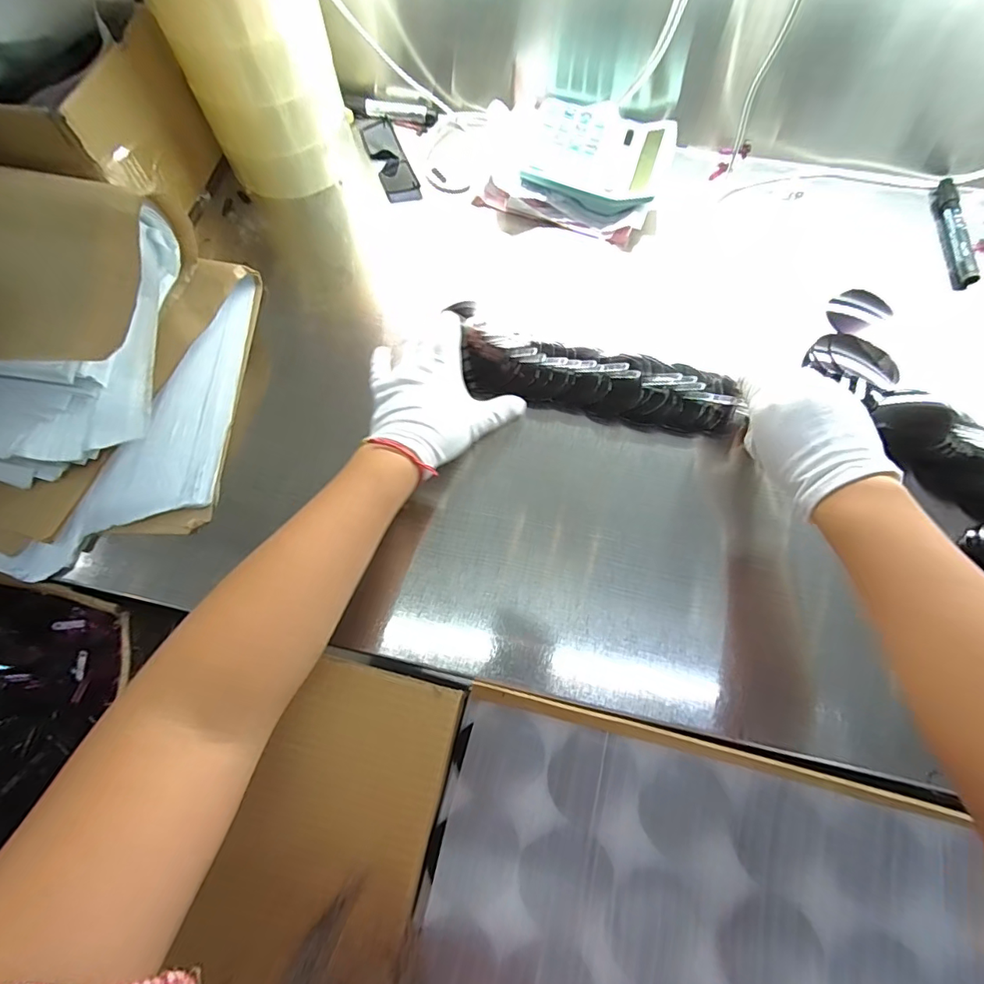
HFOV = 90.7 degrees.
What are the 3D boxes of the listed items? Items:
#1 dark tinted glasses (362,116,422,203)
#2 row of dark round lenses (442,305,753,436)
[{"bbox_3d":[-0.115,-0.375,0.547,0.038,0.013,0.121,-19,70,-7],"label":"dark tinted glasses"},{"bbox_3d":[0.090,-0.101,0.430,0.258,0.030,0.071,15,70,5],"label":"row of dark round lenses"}]

